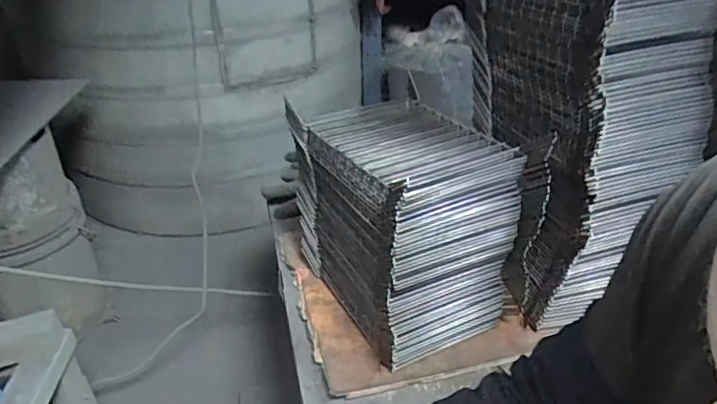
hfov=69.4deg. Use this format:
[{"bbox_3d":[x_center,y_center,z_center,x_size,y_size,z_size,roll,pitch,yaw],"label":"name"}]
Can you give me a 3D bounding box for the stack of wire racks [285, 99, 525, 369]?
[{"bbox_3d":[0.058,0.033,0.738,0.207,0.269,0.273,-17,35,-25],"label":"stack of wire racks"}]

